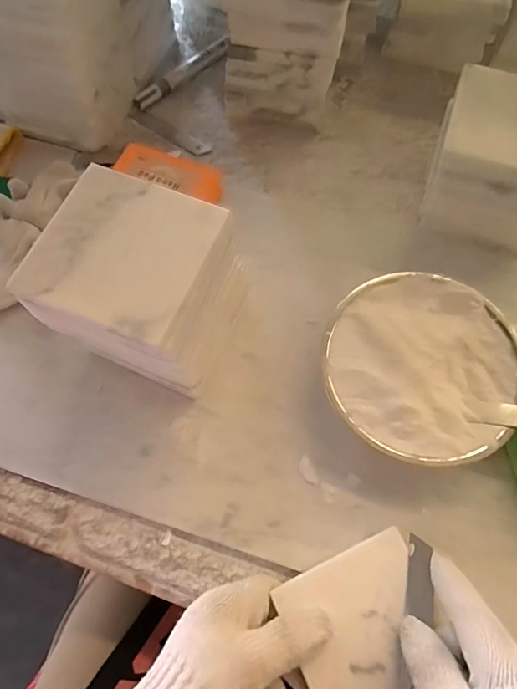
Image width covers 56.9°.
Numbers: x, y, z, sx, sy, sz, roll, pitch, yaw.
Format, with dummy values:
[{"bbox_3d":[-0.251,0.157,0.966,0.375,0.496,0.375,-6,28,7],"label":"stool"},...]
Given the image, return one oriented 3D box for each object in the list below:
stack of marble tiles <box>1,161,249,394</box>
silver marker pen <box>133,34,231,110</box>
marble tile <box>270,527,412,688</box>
[{"bbox_3d":[-0.079,-0.032,0.350,0.112,0.139,0.108,22,70,6],"label":"stack of marble tiles"},{"bbox_3d":[-0.082,-0.307,0.533,0.020,0.013,0.141,39,73,12],"label":"silver marker pen"},{"bbox_3d":[0.072,0.191,0.314,0.097,0.009,0.098,-23,72,-10],"label":"marble tile"}]

